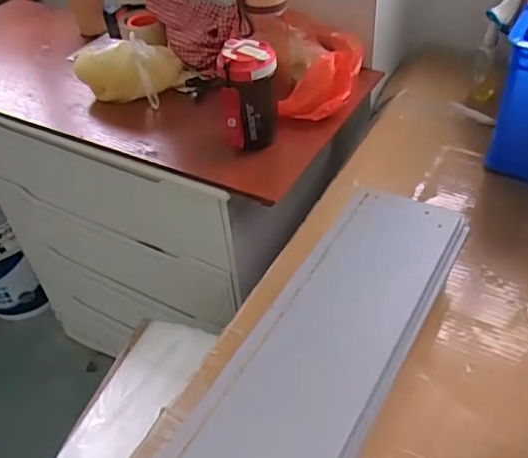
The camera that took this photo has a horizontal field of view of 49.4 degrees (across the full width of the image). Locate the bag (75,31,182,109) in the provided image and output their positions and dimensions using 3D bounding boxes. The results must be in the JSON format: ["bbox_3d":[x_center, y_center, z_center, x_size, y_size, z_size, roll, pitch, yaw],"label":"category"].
[{"bbox_3d":[-0.242,-0.283,1.021,0.183,0.091,0.115,-11,44,-4],"label":"bag"}]

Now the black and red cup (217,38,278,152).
[{"bbox_3d":[-0.019,-0.189,0.862,0.079,0.159,0.083,-3,44,3],"label":"black and red cup"}]

